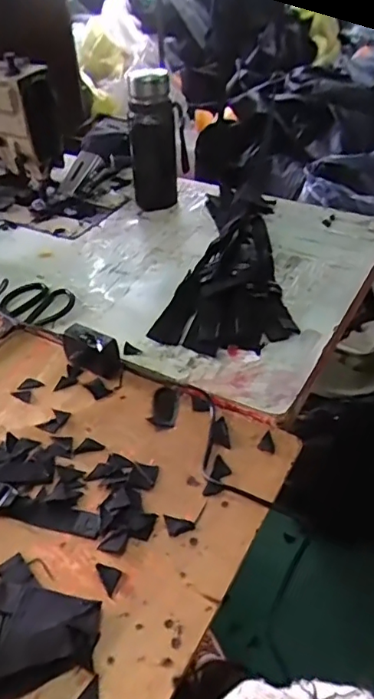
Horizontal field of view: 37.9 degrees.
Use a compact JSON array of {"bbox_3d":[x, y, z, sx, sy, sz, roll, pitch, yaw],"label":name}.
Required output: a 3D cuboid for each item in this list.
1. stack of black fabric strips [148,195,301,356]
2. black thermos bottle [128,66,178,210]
[{"bbox_3d":[0.067,-0.127,0.782,0.168,0.055,0.345,6,43,9],"label":"stack of black fabric strips"},{"bbox_3d":[-0.054,-0.335,0.888,0.074,0.214,0.069,-1,43,0],"label":"black thermos bottle"}]

